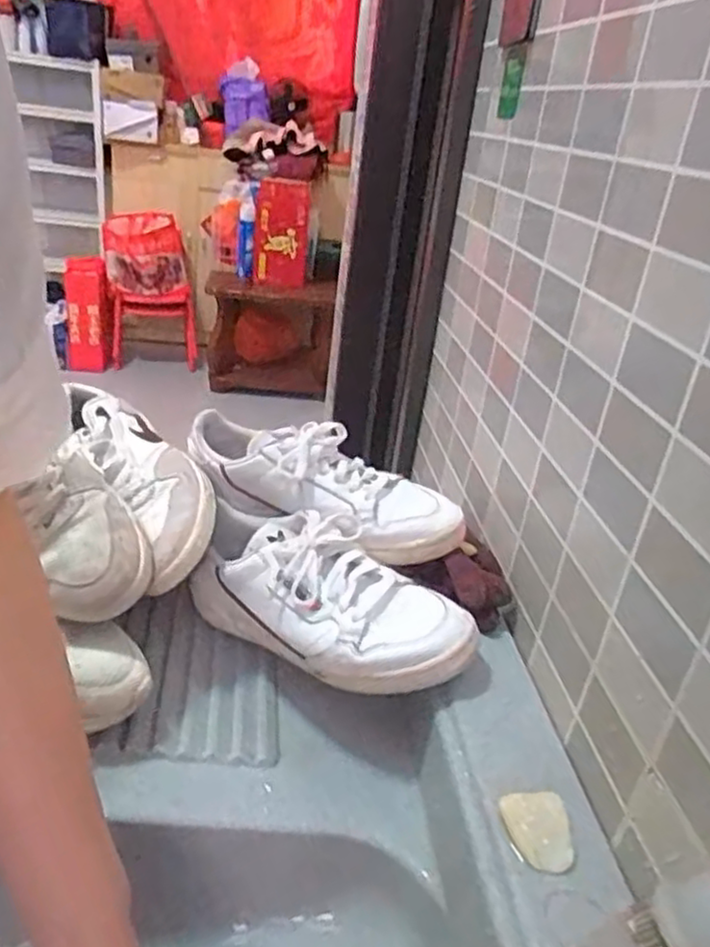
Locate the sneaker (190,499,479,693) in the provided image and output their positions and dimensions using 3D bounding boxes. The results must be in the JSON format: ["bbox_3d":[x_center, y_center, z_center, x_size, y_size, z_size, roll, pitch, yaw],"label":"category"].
[{"bbox_3d":[-0.031,0.097,0.561,0.254,0.091,0.087,24,31,28],"label":"sneaker"}]

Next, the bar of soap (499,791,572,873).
[{"bbox_3d":[0.108,0.211,0.415,0.036,0.013,0.044,4,27,-8],"label":"bar of soap"}]

